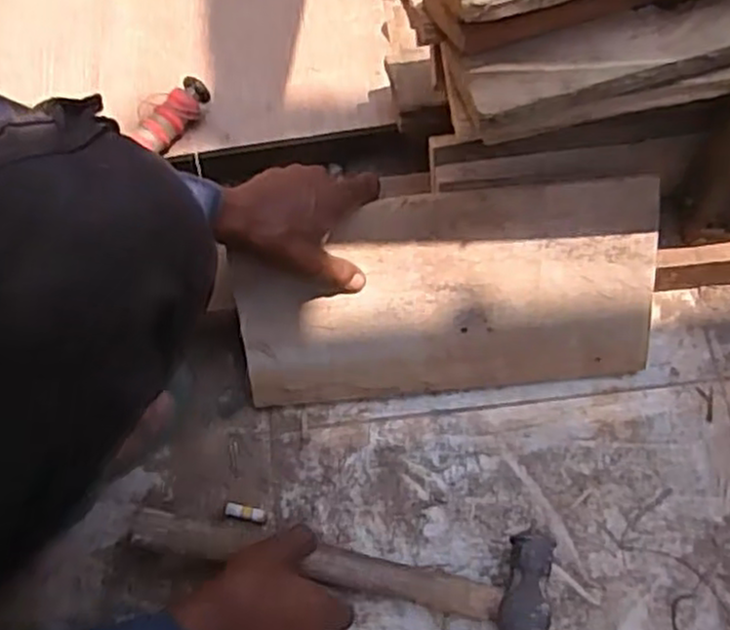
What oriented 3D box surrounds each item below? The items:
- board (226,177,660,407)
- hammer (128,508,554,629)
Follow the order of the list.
[{"bbox_3d":[0.066,-0.014,0.619,0.338,0.016,0.175,-5,111,0],"label":"board"},{"bbox_3d":[-0.020,0.202,0.592,0.327,0.045,0.098,9,71,3],"label":"hammer"}]

